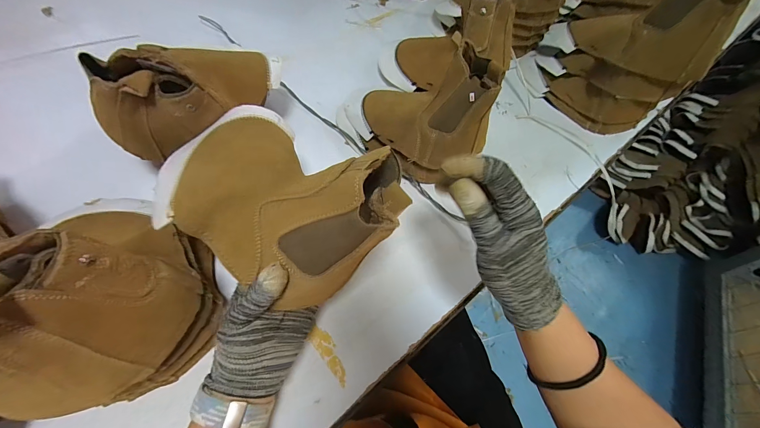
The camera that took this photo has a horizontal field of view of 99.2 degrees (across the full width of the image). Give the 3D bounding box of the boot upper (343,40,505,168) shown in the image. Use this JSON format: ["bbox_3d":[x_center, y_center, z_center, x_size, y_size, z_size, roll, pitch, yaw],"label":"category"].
[{"bbox_3d":[0.048,-0.166,0.485,0.229,0.160,0.124,36,63,19],"label":"boot upper"}]

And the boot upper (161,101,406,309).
[{"bbox_3d":[-0.097,-0.027,0.306,0.231,0.102,0.160,31,62,16],"label":"boot upper"}]

